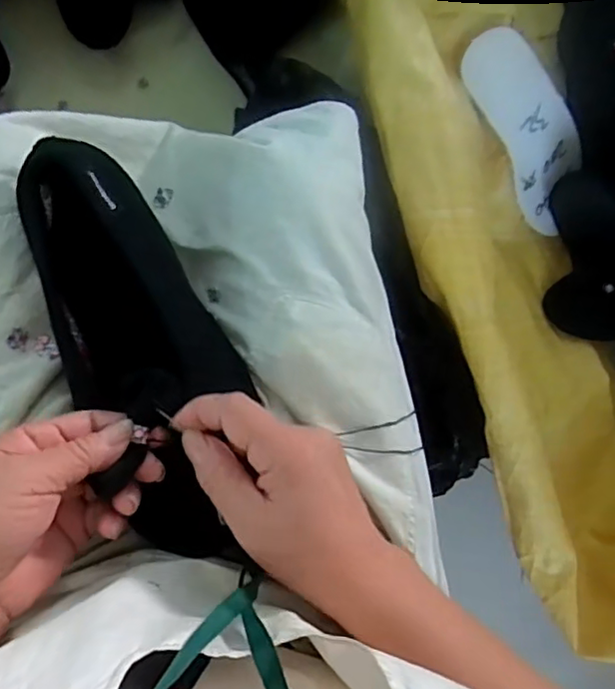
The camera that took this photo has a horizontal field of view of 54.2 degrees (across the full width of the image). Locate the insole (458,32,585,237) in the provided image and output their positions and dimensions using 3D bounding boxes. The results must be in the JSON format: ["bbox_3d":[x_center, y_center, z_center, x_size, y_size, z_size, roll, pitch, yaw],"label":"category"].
[{"bbox_3d":[0.278,-0.256,0.732,0.096,0.026,0.255,-31,117,8],"label":"insole"}]

